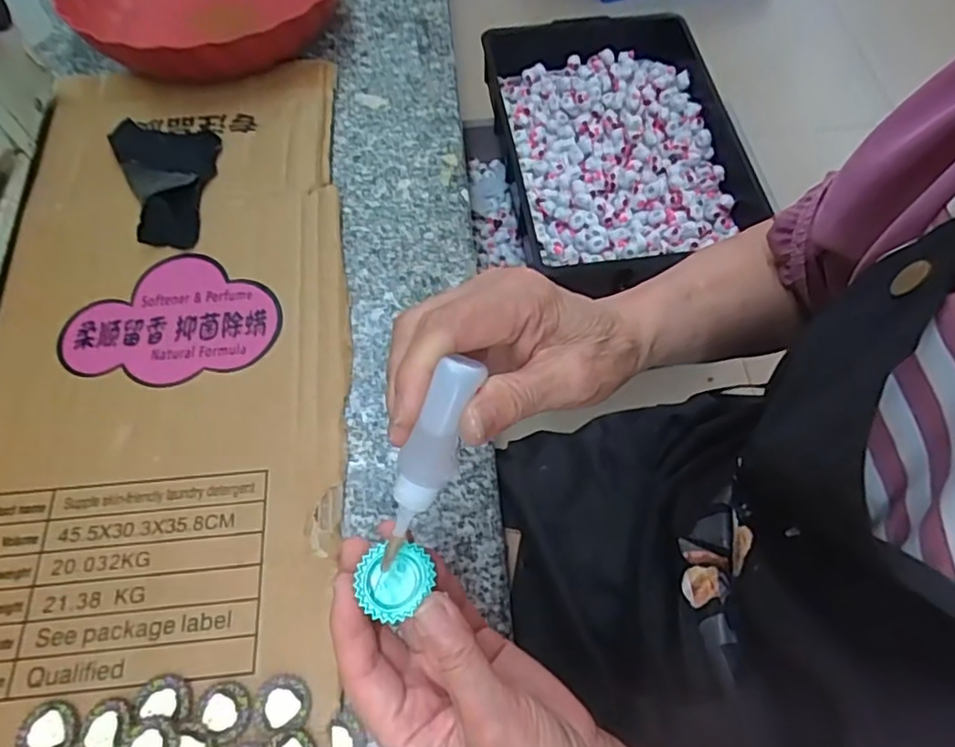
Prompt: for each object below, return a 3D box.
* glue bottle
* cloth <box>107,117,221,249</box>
[{"bbox_3d":[-0.020,0.037,0.245,0.019,0.016,0.088,24,109,12],"label":"glue bottle"},{"bbox_3d":[-0.230,-0.157,0.475,0.074,0.021,0.139,-25,65,-14],"label":"cloth"}]

